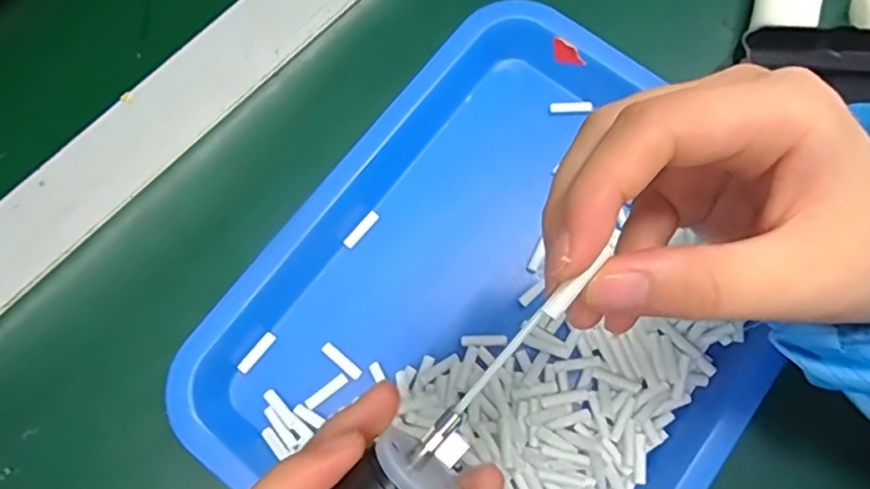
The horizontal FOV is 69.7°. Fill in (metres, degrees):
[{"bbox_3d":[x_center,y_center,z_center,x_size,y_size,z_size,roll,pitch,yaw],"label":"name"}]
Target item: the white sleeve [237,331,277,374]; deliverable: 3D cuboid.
[{"bbox_3d":[-0.088,0.053,0.310,0.006,0.004,0.023,37,78,7],"label":"white sleeve"}]

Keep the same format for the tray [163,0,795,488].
[{"bbox_3d":[0.043,0.032,0.305,0.239,0.029,0.272,38,78,8],"label":"tray"}]

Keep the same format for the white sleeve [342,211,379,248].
[{"bbox_3d":[-0.039,-0.008,0.328,0.006,0.004,0.023,39,78,8],"label":"white sleeve"}]

